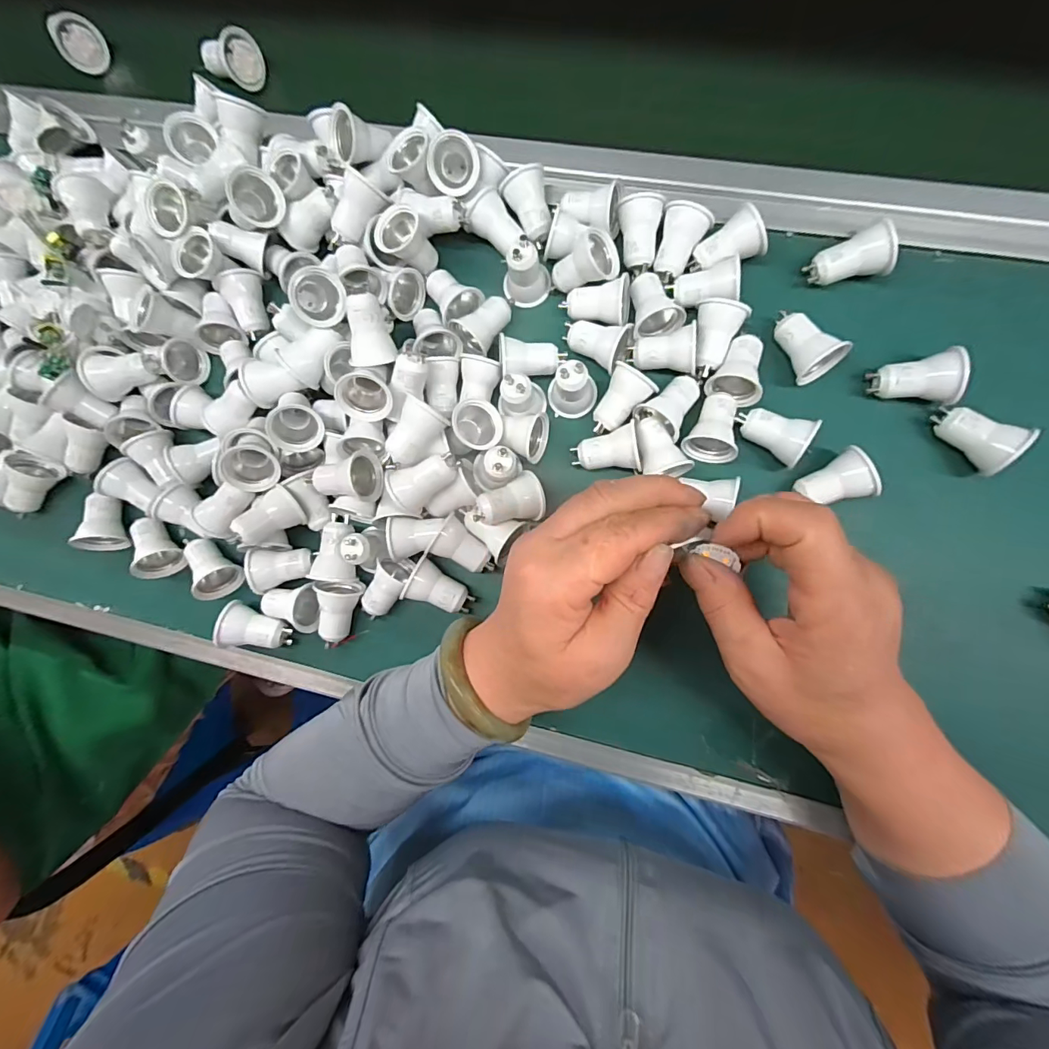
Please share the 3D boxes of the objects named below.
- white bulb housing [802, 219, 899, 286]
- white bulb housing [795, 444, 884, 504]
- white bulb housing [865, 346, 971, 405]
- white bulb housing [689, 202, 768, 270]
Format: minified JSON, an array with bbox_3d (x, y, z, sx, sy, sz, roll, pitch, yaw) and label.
[{"bbox_3d":[0.209,-0.168,0.299,0.040,0.031,0.027,-15,86,7],"label":"white bulb housing"},{"bbox_3d":[0.192,-0.027,0.292,0.037,0.033,0.031,-20,85,6],"label":"white bulb housing"},{"bbox_3d":[0.242,-0.088,0.286,0.039,0.029,0.030,-7,86,7],"label":"white bulb housing"},{"bbox_3d":[0.134,-0.182,0.309,0.039,0.032,0.029,-28,84,6],"label":"white bulb housing"}]

